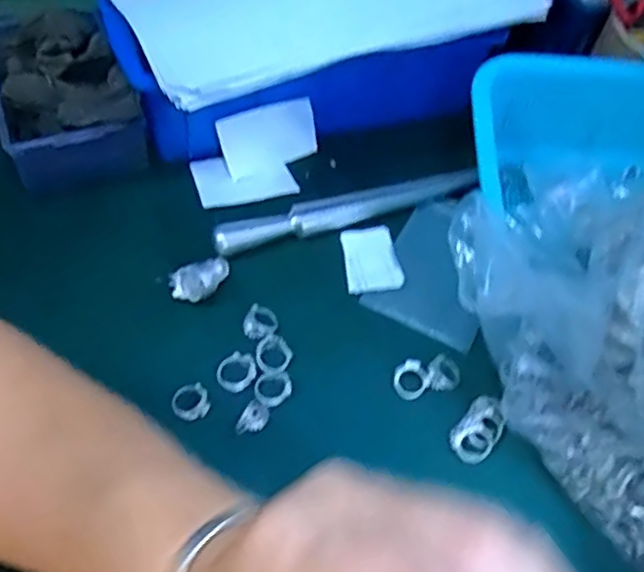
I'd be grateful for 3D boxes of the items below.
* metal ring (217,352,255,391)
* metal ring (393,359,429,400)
[{"bbox_3d":[-0.053,0.052,0.412,0.022,0.004,0.024,2,55,-3],"label":"metal ring"},{"bbox_3d":[0.056,0.058,0.416,0.022,0.007,0.021,2,55,-3],"label":"metal ring"}]

